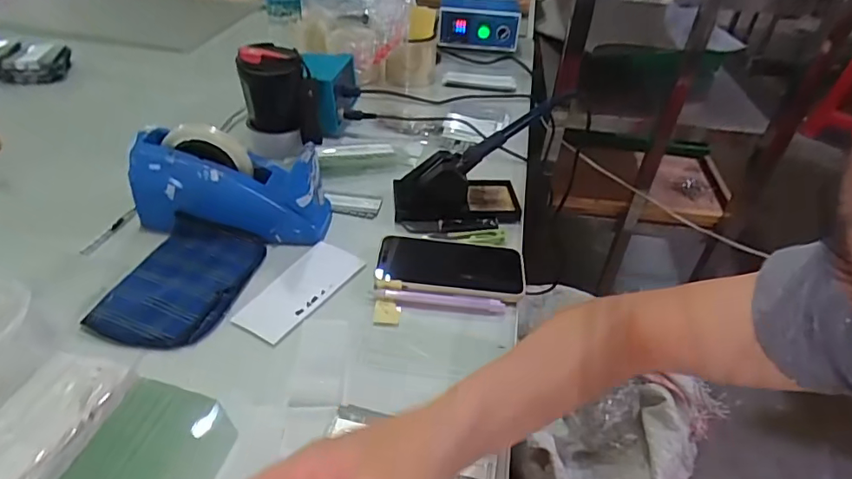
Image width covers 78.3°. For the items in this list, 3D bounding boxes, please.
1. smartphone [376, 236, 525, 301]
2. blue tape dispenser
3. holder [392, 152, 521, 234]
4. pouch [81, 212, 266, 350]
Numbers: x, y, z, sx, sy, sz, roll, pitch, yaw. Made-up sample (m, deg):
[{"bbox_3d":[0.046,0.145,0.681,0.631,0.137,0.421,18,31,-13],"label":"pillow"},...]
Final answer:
[{"bbox_3d":[0.029,0.031,0.575,0.161,0.014,0.084,5,38,-1],"label":"smartphone"},{"bbox_3d":[-0.222,-0.061,0.594,0.215,0.109,0.060,3,38,-3],"label":"blue tape dispenser"},{"bbox_3d":[0.043,-0.064,0.650,0.160,0.064,0.090,-4,39,-12],"label":"holder"},{"bbox_3d":[-0.246,0.036,0.534,0.112,0.021,0.163,11,38,7],"label":"pouch"}]

